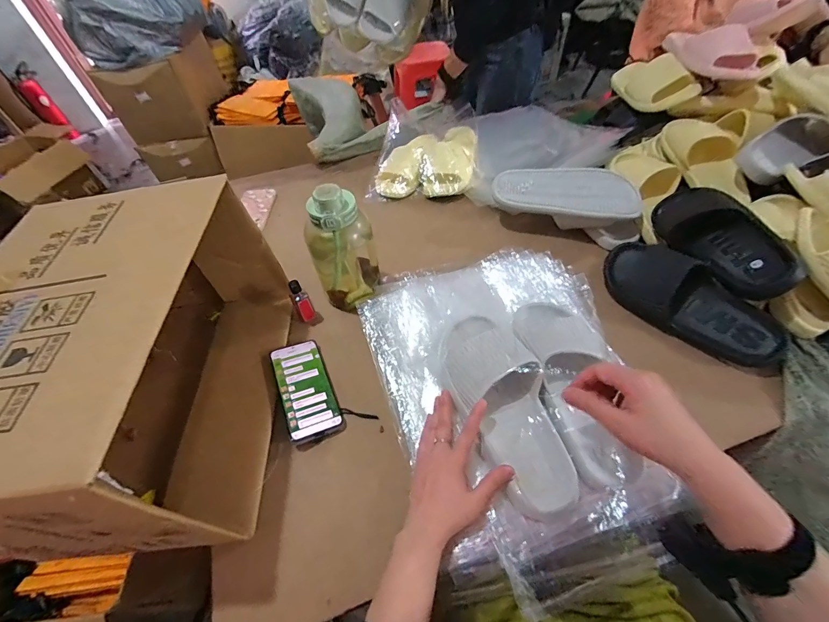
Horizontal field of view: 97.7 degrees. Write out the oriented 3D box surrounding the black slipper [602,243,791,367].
[{"bbox_3d":[0.445,-0.016,0.590,0.282,0.080,0.115,37,103,28],"label":"black slipper"}]

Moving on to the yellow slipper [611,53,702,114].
[{"bbox_3d":[0.556,-0.539,0.852,0.090,0.089,0.220,-8,52,-1],"label":"yellow slipper"}]

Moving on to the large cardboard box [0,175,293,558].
[{"bbox_3d":[-0.360,0.056,0.473,0.285,0.232,0.410,-4,52,2],"label":"large cardboard box"}]

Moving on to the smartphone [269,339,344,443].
[{"bbox_3d":[-0.166,0.115,0.555,0.076,0.008,0.160,-15,52,-23],"label":"smartphone"}]

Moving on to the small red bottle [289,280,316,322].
[{"bbox_3d":[-0.192,-0.015,0.625,0.025,0.090,0.021,-24,54,-13],"label":"small red bottle"}]

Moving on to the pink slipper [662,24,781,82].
[{"bbox_3d":[0.647,-0.569,0.782,0.102,0.083,0.238,-16,53,-7],"label":"pink slipper"}]

